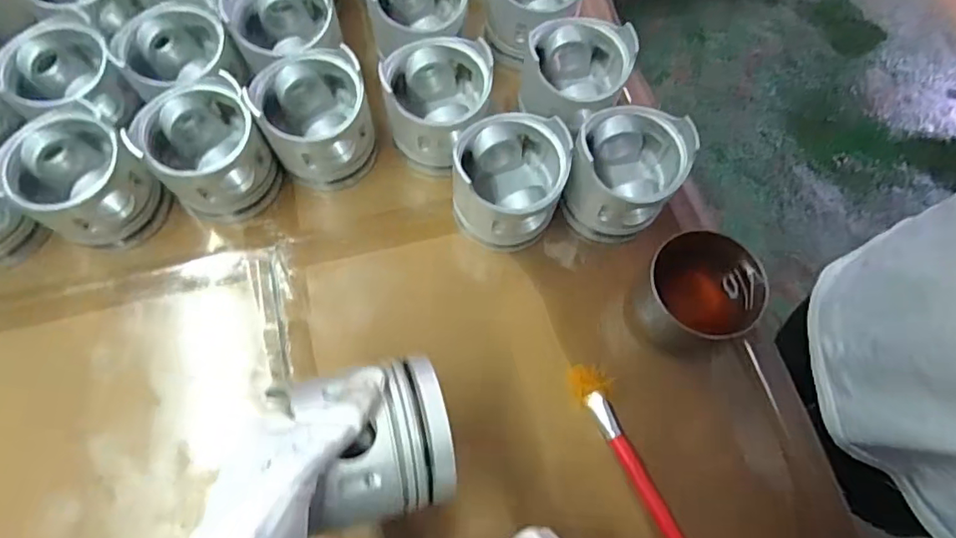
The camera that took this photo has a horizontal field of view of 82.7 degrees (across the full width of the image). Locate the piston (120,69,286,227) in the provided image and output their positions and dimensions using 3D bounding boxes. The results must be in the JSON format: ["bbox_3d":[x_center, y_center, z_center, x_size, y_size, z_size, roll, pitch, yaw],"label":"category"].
[{"bbox_3d":[-0.256,-0.115,0.525,0.100,0.100,0.105,0,71,-1],"label":"piston"}]

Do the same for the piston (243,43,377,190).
[{"bbox_3d":[-0.158,-0.148,0.543,0.101,0.116,0.097,0,71,-1],"label":"piston"}]

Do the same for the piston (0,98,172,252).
[{"bbox_3d":[-0.369,-0.082,0.515,0.101,0.106,0.104,0,71,-1],"label":"piston"}]

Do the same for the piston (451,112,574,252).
[{"bbox_3d":[0.029,-0.081,0.521,0.105,0.087,0.103,-1,71,-2],"label":"piston"}]

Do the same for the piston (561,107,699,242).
[{"bbox_3d":[0.139,-0.092,0.521,0.099,0.102,0.102,0,71,-1],"label":"piston"}]

